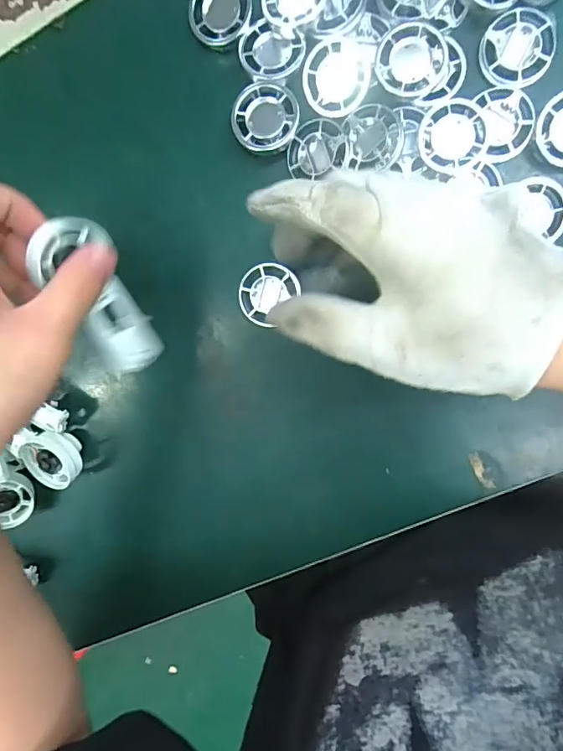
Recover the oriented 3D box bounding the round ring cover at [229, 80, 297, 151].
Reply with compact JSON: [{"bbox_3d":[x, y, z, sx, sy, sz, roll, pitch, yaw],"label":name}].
[{"bbox_3d":[-0.009,-0.154,0.287,0.038,0.015,0.038,1,98,7],"label":"round ring cover"}]

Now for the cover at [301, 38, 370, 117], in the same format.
[{"bbox_3d":[0.032,-0.172,0.278,0.037,0.005,0.040,7,111,19],"label":"cover"}]

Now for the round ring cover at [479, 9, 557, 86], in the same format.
[{"bbox_3d":[0.132,-0.182,0.269,0.039,0.005,0.039,-4,97,8],"label":"round ring cover"}]

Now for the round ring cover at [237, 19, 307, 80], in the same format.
[{"bbox_3d":[-0.006,-0.189,0.283,0.039,0.007,0.033,21,100,4],"label":"round ring cover"}]

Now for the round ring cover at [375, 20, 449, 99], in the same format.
[{"bbox_3d":[0.073,-0.176,0.269,0.038,0.005,0.036,1,98,7],"label":"round ring cover"}]

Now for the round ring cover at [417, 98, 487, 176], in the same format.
[{"bbox_3d":[0.097,-0.136,0.274,0.036,0.006,0.039,1,98,7],"label":"round ring cover"}]

